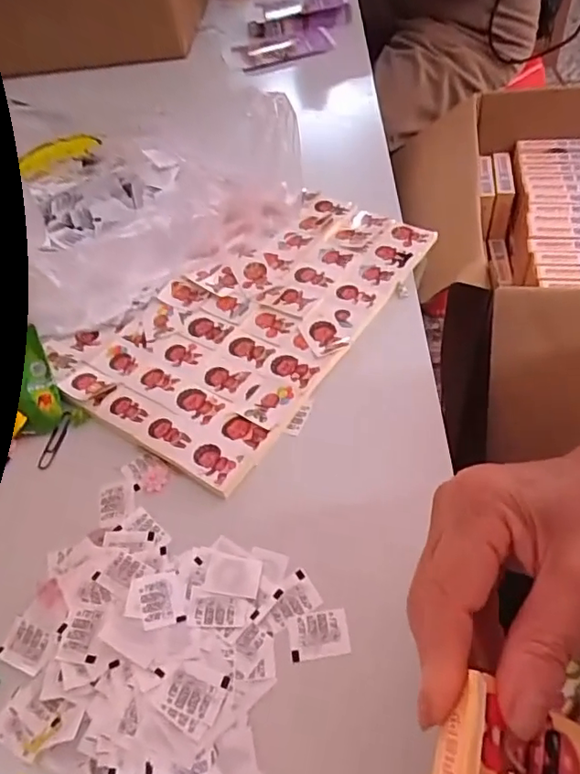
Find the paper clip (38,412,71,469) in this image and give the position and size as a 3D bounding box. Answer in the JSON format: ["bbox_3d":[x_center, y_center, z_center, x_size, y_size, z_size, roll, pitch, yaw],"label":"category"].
[{"bbox_3d":[-0.169,0.037,0.402,0.009,0.006,0.046,10,55,10],"label":"paper clip"}]

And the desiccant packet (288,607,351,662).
[{"bbox_3d":[0.016,0.133,0.301,0.031,0.004,0.023,-8,54,-4],"label":"desiccant packet"}]

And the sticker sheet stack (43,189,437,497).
[{"bbox_3d":[-0.029,-0.070,0.453,0.183,0.010,0.291,30,61,22],"label":"sticker sheet stack"}]

